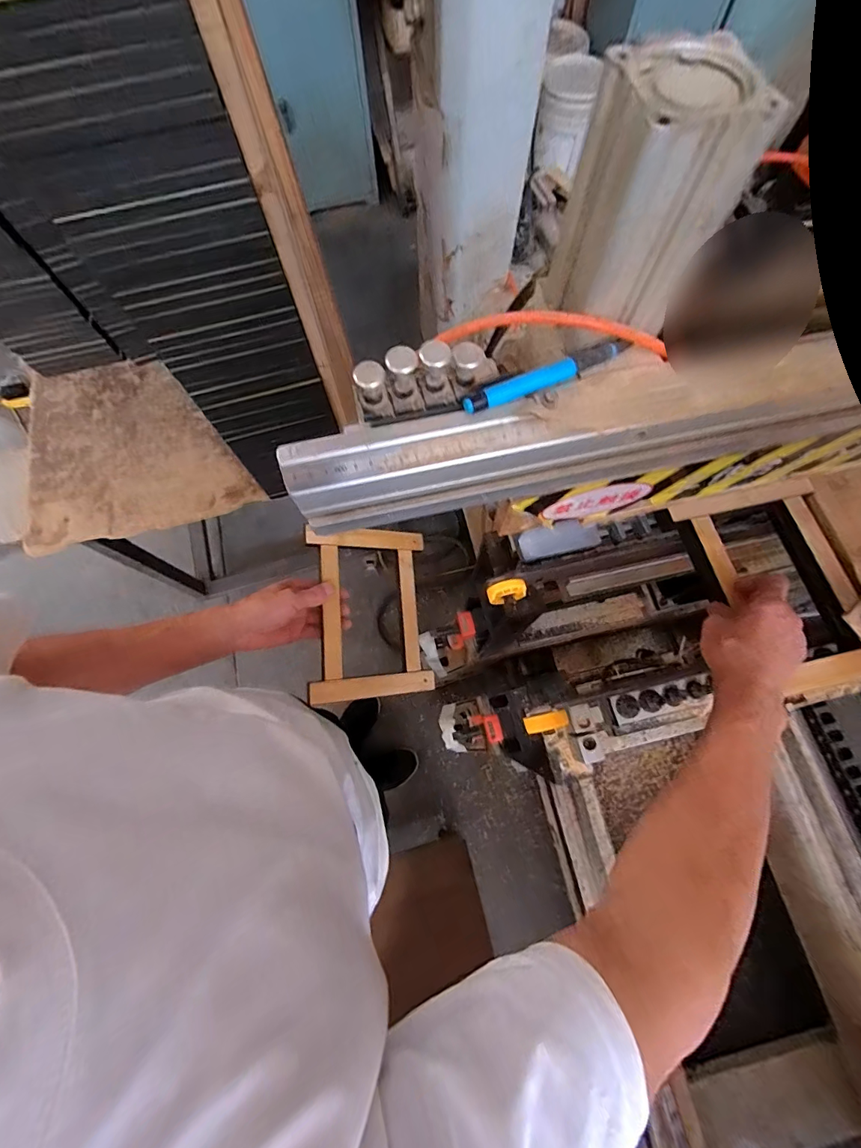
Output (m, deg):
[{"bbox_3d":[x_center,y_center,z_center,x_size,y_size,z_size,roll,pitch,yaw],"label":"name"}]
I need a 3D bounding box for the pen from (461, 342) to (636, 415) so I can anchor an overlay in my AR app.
[{"bbox_3d":[0.079,-0.132,0.281,0.123,0.011,0.012,-25,73,-7],"label":"pen"}]

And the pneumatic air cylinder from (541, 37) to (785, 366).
[{"bbox_3d":[0.117,-0.203,0.241,0.070,0.115,0.067,-9,72,-2],"label":"pneumatic air cylinder"}]

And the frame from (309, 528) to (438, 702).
[{"bbox_3d":[-0.082,0.052,0.599,0.177,0.019,0.237,2,76,-33],"label":"frame"}]

